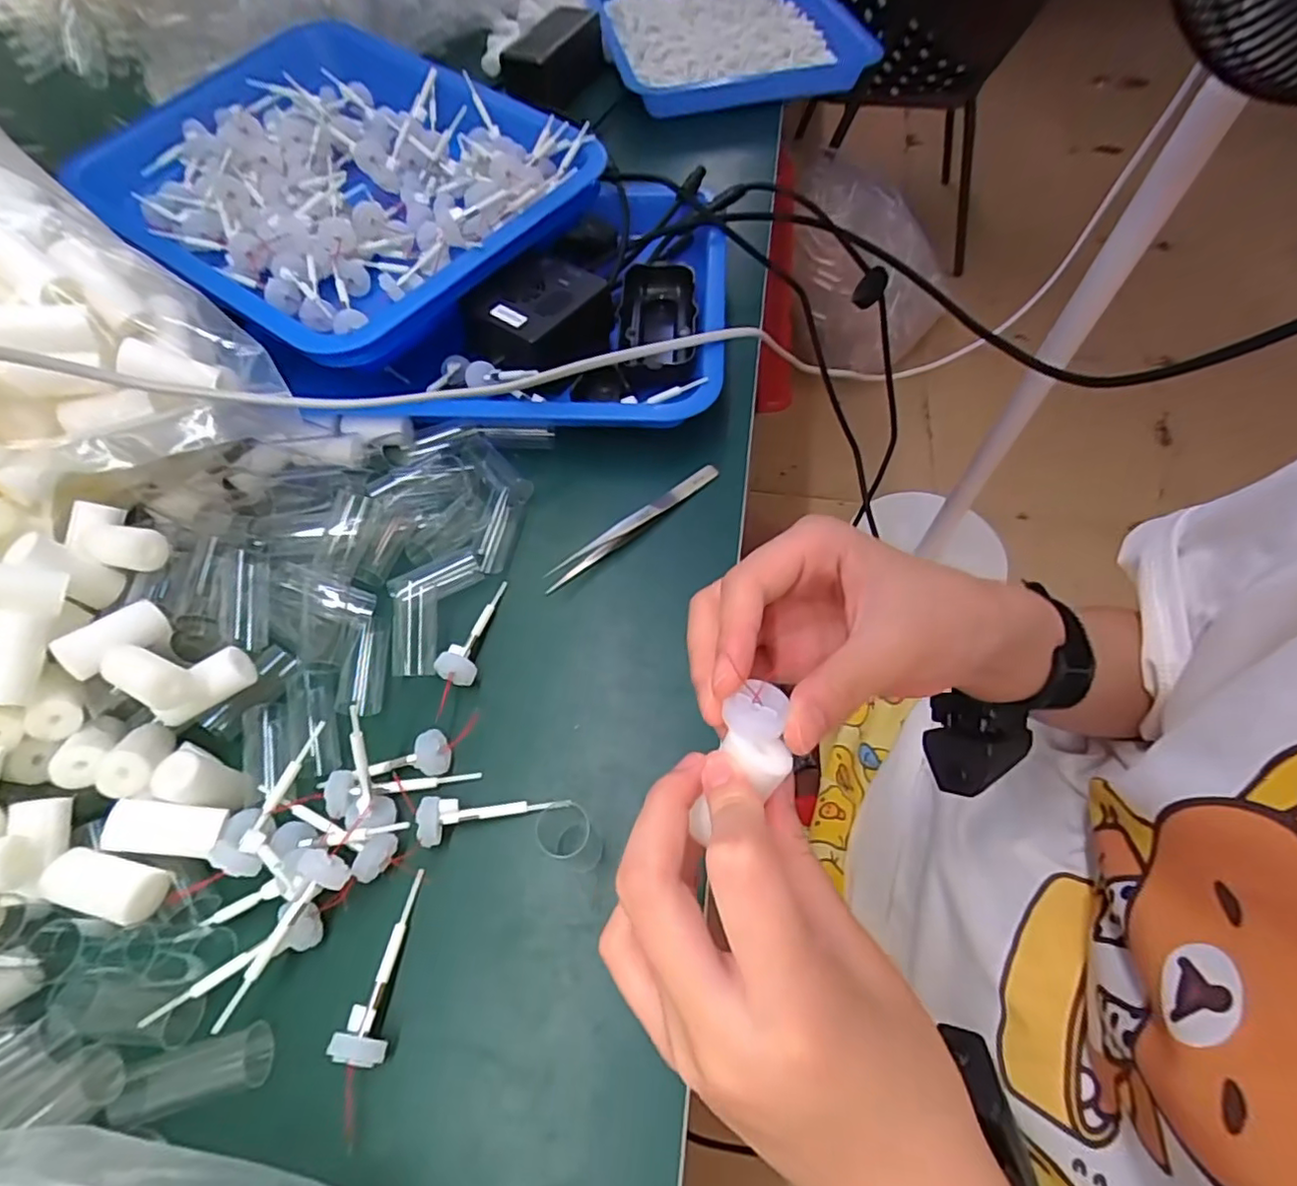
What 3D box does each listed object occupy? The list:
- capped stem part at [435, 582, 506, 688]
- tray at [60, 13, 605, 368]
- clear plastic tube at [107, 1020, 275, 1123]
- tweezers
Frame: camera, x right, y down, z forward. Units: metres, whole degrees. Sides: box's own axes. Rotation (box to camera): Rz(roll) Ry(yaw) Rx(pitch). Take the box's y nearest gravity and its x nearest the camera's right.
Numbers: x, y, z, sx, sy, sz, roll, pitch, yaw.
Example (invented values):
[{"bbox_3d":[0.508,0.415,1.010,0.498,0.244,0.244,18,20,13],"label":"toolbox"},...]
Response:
[{"bbox_3d":[-0.093,0.017,0.328,0.021,0.016,0.062,9,60,5],"label":"capped stem part"},{"bbox_3d":[-0.226,-0.299,0.438,0.333,0.055,0.257,33,66,20],"label":"tray"},{"bbox_3d":[-0.172,0.182,0.236,0.050,0.014,0.020,-11,60,-6],"label":"clear plastic tube"},{"bbox_3d":[-0.007,-0.042,0.368,0.126,0.011,0.013,-34,65,-18],"label":"tweezers"}]

